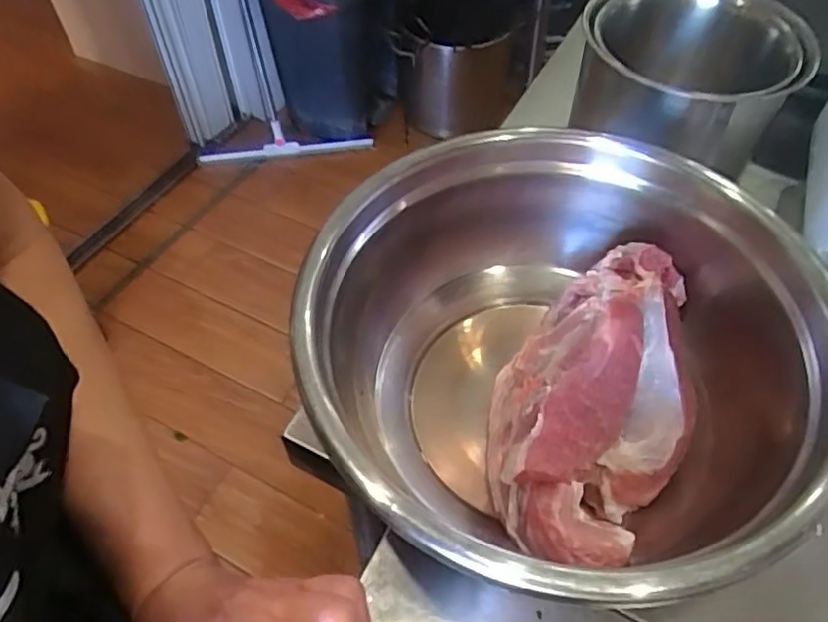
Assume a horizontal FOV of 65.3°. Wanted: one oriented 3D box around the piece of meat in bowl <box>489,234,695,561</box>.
[{"bbox_3d":[0.104,0.049,0.382,0.110,0.075,0.203,7,54,7],"label":"piece of meat in bowl"}]

